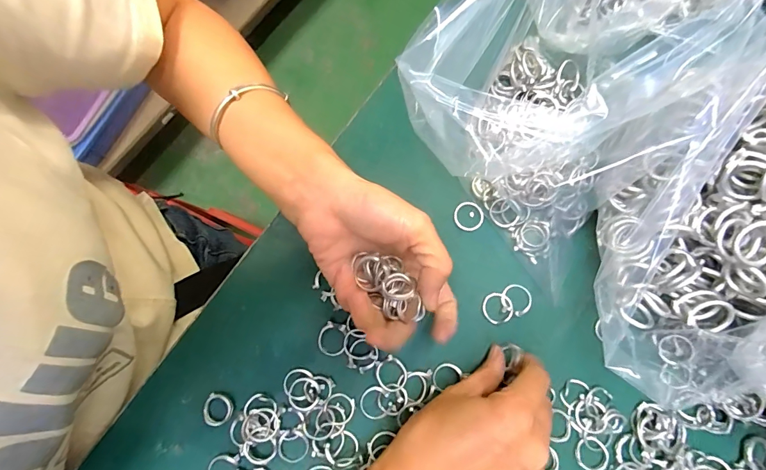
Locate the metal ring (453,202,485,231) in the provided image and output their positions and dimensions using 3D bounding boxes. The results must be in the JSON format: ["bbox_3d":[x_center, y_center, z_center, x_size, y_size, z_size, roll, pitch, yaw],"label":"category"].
[{"bbox_3d":[0.066,-0.014,0.306,0.023,0.004,0.022,0,78,1],"label":"metal ring"}]

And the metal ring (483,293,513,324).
[{"bbox_3d":[0.084,0.054,0.290,0.021,0.005,0.022,0,78,1],"label":"metal ring"}]

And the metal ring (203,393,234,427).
[{"bbox_3d":[-0.115,0.121,0.275,0.020,0.004,0.020,0,78,1],"label":"metal ring"}]

